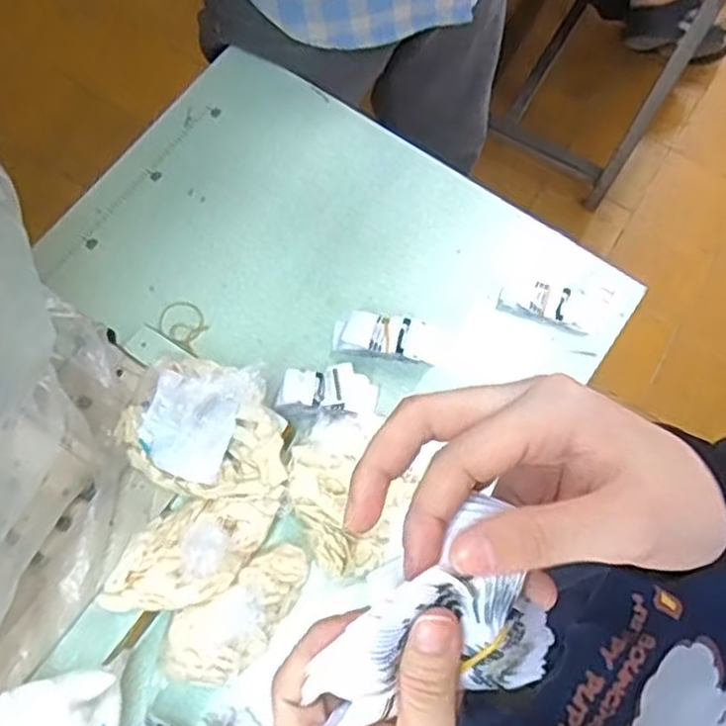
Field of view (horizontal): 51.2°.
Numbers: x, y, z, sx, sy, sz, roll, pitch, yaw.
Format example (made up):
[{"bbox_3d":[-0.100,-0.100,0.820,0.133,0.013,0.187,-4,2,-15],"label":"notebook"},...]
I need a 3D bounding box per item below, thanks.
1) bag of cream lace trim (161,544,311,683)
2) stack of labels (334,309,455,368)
[{"bbox_3d":[-0.100,0.210,0.632,0.139,0.041,0.065,-38,76,-14],"label":"bag of cream lace trim"},{"bbox_3d":[0.029,-0.022,0.732,0.112,0.029,0.044,13,71,2],"label":"stack of labels"}]

